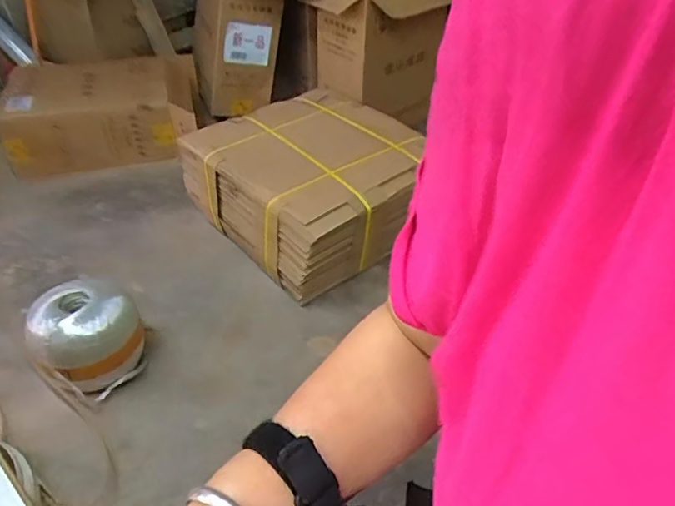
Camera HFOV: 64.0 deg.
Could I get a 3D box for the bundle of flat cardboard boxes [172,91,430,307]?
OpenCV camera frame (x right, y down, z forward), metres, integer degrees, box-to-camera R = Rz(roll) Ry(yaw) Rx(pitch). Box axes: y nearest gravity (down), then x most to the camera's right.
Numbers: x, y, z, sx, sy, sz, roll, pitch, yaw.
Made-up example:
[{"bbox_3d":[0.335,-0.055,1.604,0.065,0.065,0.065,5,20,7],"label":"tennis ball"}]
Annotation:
[{"bbox_3d":[-0.039,-0.226,1.677,0.575,0.346,0.649,29,48,30],"label":"bundle of flat cardboard boxes"}]

